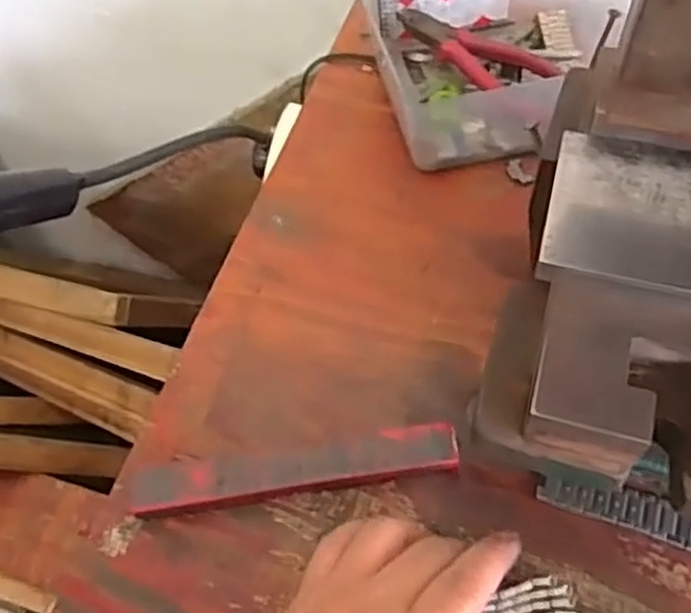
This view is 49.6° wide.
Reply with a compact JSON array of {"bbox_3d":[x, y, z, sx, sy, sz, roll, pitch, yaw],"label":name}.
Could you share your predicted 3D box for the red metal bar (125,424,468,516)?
[{"bbox_3d":[-0.023,0.077,0.350,0.150,0.013,0.023,-9,57,-3],"label":"red metal bar"}]

